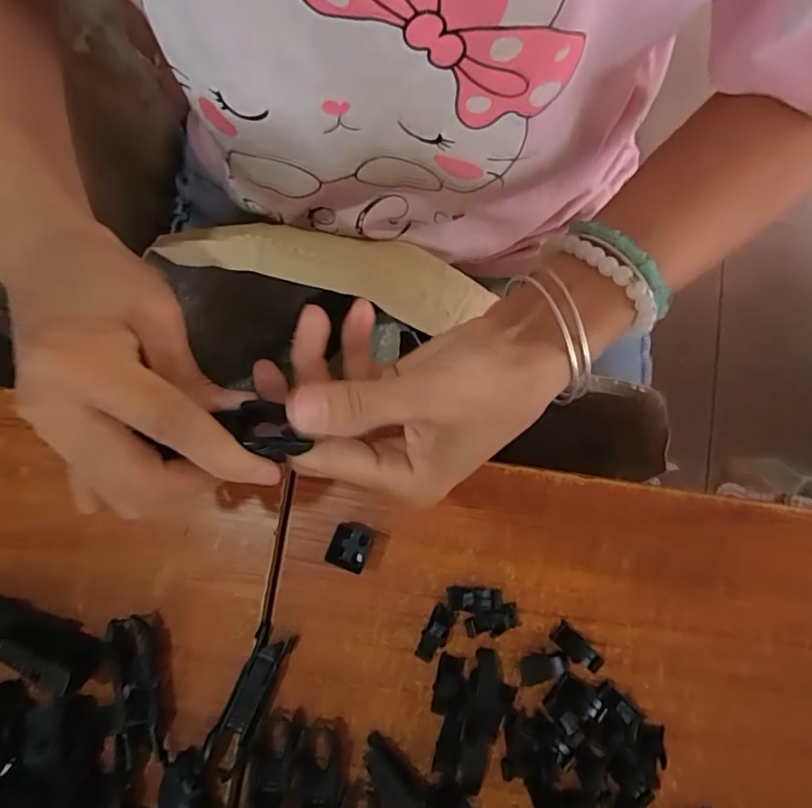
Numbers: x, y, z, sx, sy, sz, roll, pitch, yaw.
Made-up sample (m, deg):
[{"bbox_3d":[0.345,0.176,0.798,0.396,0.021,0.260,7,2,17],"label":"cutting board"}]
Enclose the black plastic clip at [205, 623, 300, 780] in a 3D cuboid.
[{"bbox_3d":[-0.078,0.146,0.259,0.020,0.012,0.069,23,83,4],"label":"black plastic clip"}]

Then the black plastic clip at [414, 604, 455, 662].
[{"bbox_3d":[0.014,0.115,0.264,0.011,0.008,0.027,32,84,5],"label":"black plastic clip"}]

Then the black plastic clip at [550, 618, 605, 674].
[{"bbox_3d":[0.085,0.121,0.263,0.026,0.005,0.011,43,85,6],"label":"black plastic clip"}]

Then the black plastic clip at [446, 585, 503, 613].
[{"bbox_3d":[0.035,0.098,0.267,0.027,0.008,0.011,4,82,2],"label":"black plastic clip"}]

